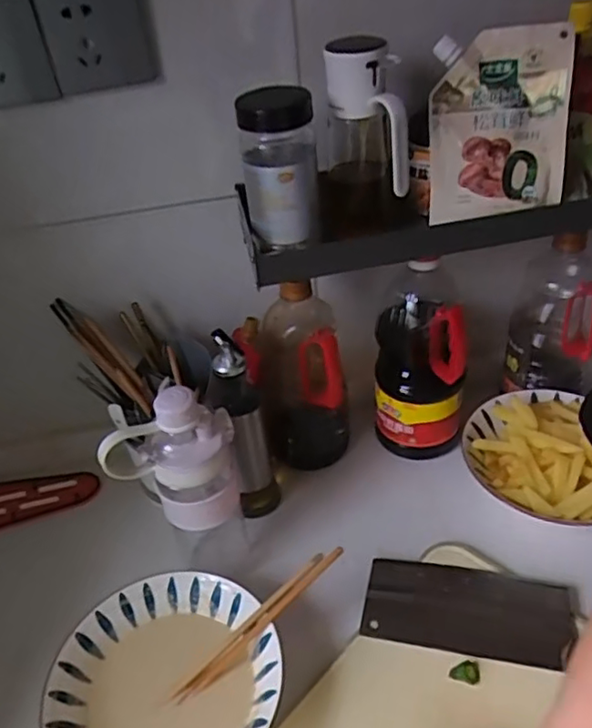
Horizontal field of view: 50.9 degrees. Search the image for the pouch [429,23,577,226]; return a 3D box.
[{"bbox_3d":[0.186,-0.218,0.573,0.120,0.159,0.026,0,20,12],"label":"pouch"}]

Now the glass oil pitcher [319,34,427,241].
[{"bbox_3d":[0.063,-0.195,0.559,0.093,0.166,0.081,4,39,13],"label":"glass oil pitcher"}]

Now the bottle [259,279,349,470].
[{"bbox_3d":[0.004,0.014,0.731,0.102,0.229,0.086,-9,39,-3],"label":"bottle"}]

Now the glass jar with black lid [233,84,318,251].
[{"bbox_3d":[-0.014,-0.172,0.547,0.064,0.127,0.059,-6,38,1],"label":"glass jar with black lid"}]

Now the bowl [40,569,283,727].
[{"bbox_3d":[-0.110,0.286,0.544,0.192,0.055,0.195,-5,39,4],"label":"bowl"}]

